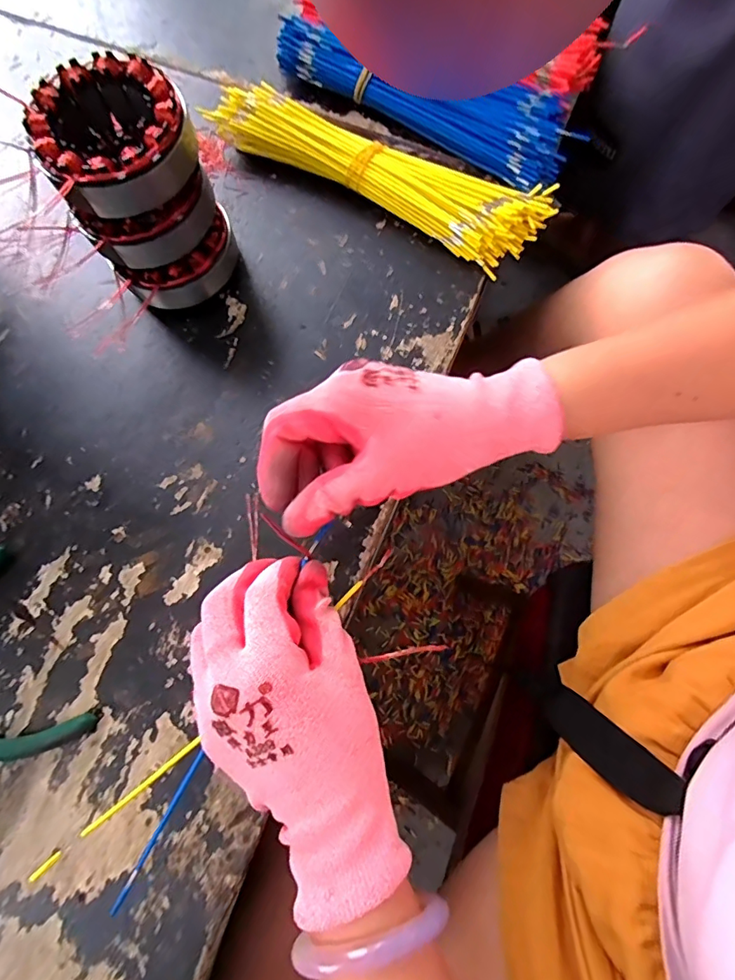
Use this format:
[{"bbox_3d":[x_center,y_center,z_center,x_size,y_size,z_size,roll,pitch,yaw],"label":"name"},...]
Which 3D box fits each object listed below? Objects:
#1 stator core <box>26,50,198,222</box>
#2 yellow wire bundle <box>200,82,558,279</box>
[{"bbox_3d":[-0.146,-0.204,0.282,0.082,0.032,0.083,0,76,0],"label":"stator core"},{"bbox_3d":[0.010,-0.249,0.376,0.261,0.033,0.066,27,78,8],"label":"yellow wire bundle"}]

